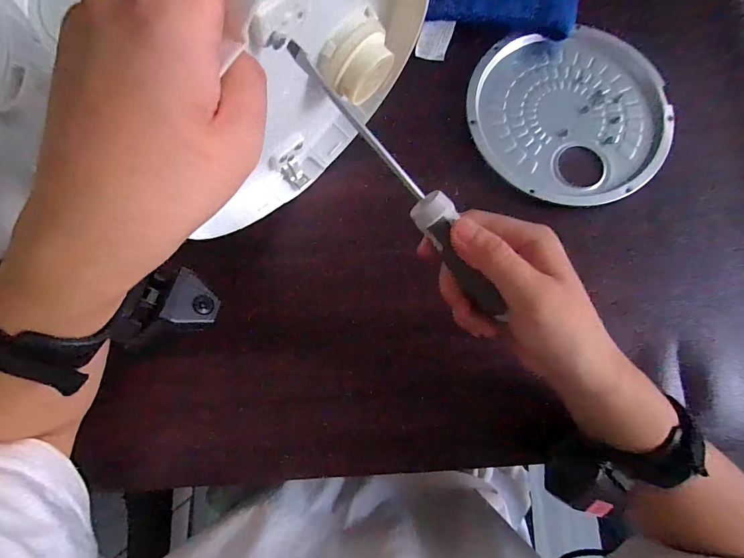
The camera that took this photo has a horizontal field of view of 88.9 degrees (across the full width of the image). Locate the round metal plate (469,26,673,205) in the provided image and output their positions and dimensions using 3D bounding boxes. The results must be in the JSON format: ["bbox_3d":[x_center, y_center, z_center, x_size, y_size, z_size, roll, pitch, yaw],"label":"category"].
[{"bbox_3d":[0.183,-0.154,0.350,0.176,0.016,0.175,0,81,1],"label":"round metal plate"}]

